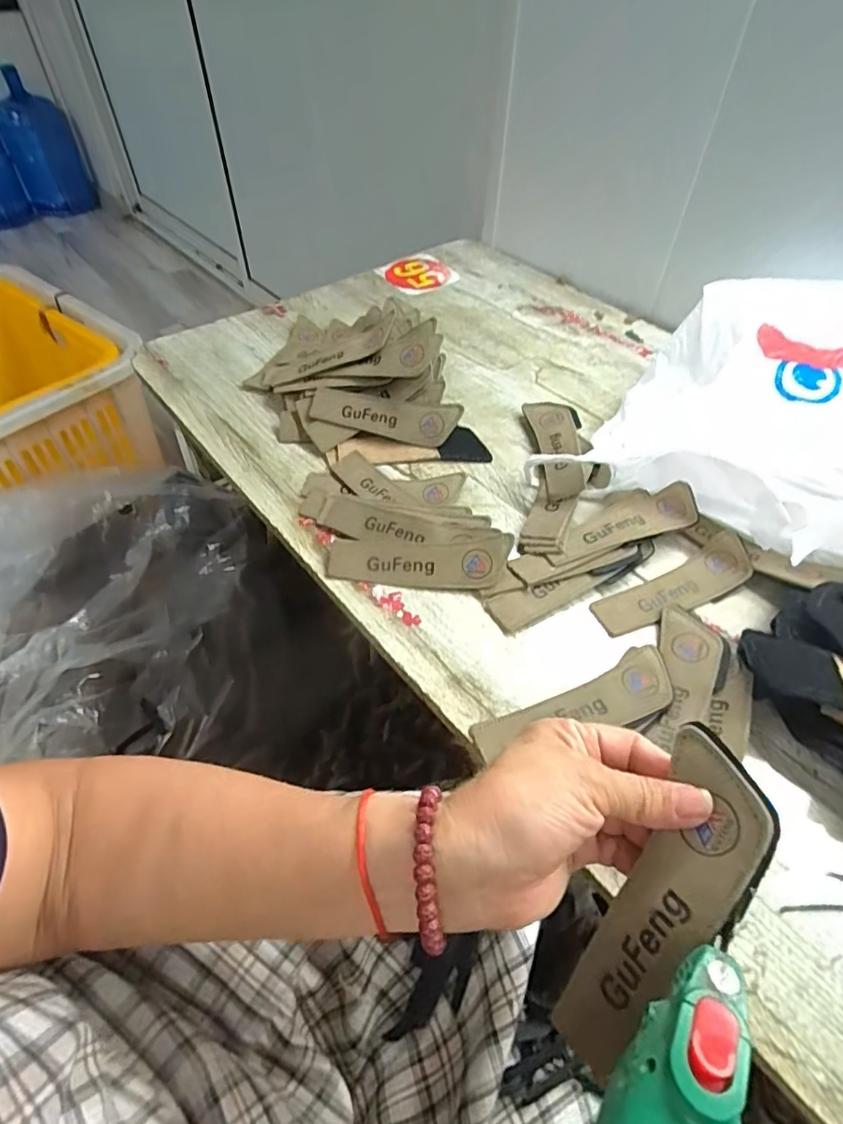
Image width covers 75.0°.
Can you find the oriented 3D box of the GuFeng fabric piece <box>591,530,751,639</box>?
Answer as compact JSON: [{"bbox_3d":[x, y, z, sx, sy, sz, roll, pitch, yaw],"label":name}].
[{"bbox_3d":[0.216,0.022,0.462,0.153,0.007,0.043,-25,56,-15],"label":"GuFeng fabric piece"}]

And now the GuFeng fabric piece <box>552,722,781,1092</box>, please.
[{"bbox_3d":[0.106,0.153,0.237,0.017,0.155,0.048,23,3,-31],"label":"GuFeng fabric piece"}]

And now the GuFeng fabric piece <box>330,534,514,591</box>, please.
[{"bbox_3d":[-0.002,0.001,0.467,0.153,0.007,0.044,-1,72,6],"label":"GuFeng fabric piece"}]

